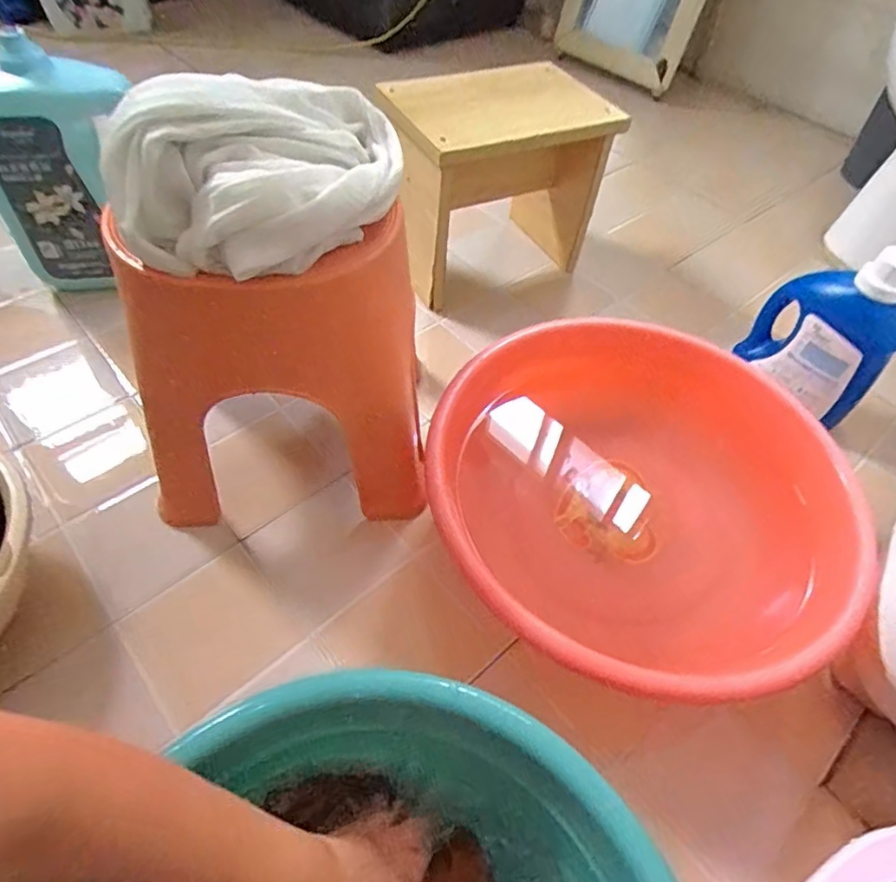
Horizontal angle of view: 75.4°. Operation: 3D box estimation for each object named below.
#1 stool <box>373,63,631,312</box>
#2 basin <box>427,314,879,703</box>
[{"bbox_3d":[0.058,-0.421,0.950,0.354,0.257,0.216,-22,56,-21],"label":"stool"},{"bbox_3d":[0.193,0.074,0.649,0.406,0.194,0.420,2,51,-3],"label":"basin"}]

